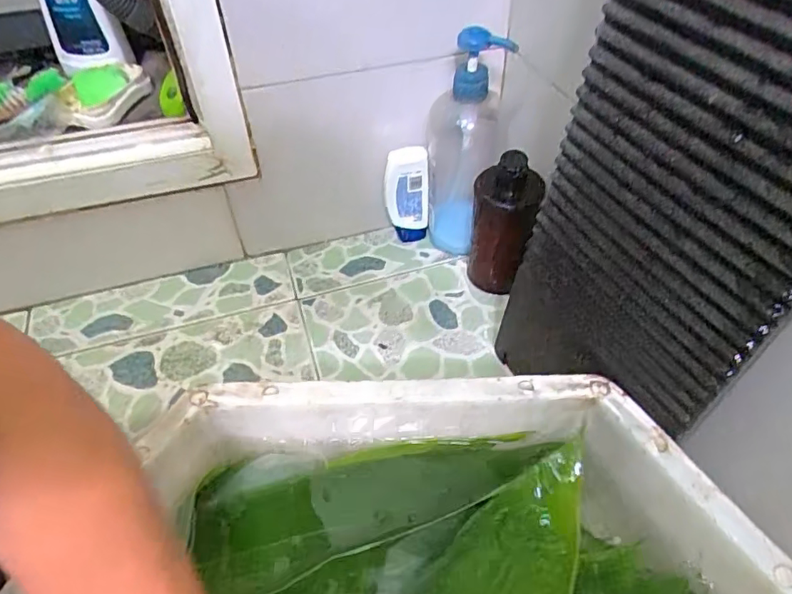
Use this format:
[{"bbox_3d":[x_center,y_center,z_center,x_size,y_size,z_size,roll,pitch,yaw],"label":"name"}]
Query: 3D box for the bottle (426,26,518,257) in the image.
[{"bbox_3d":[0.076,-0.157,0.612,0.082,0.250,0.063,2,49,5],"label":"bottle"}]

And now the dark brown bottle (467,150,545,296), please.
[{"bbox_3d":[0.114,-0.074,0.602,0.065,0.155,0.061,6,49,8],"label":"dark brown bottle"}]

